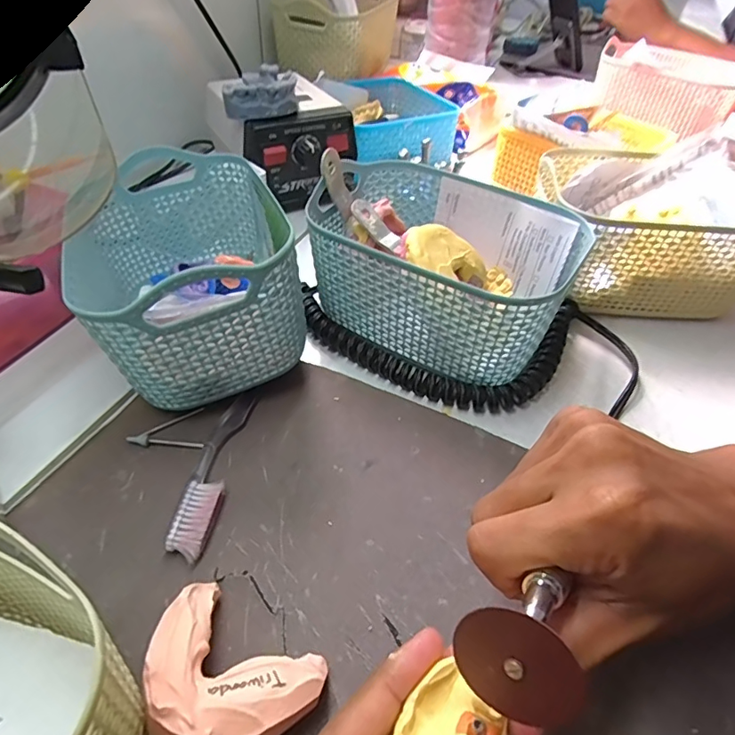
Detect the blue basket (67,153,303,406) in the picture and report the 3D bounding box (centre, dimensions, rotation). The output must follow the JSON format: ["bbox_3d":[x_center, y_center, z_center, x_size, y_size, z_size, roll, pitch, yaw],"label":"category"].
[{"bbox_3d":[-0.113,-0.061,0.316,0.110,0.095,0.170,-15,48,-18],"label":"blue basket"}]

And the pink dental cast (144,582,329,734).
[{"bbox_3d":[-0.054,0.117,0.187,0.067,0.032,0.050,23,48,18],"label":"pink dental cast"}]

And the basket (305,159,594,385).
[{"bbox_3d":[0.047,-0.064,0.340,0.159,0.082,0.115,26,49,21],"label":"basket"}]

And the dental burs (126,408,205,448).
[{"bbox_3d":[-0.113,0.034,0.284,0.040,0.004,0.027,-2,45,-6],"label":"dental burs"}]

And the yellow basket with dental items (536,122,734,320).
[{"bbox_3d":[0.219,-0.104,0.394,0.160,0.092,0.121,3,45,-1],"label":"yellow basket with dental items"}]

